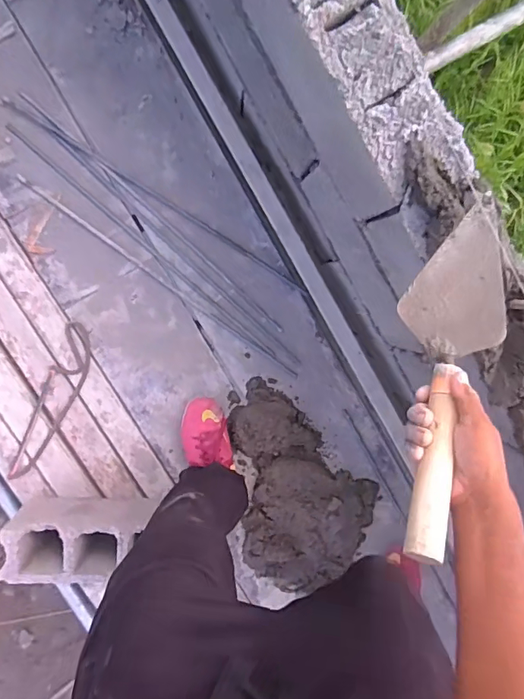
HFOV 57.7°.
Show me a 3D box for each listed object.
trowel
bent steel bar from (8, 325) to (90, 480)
[{"bbox_3d":[0.211,0.023,0.528,0.115,0.080,0.409,20,63,-5],"label":"trowel"},{"bbox_3d":[-0.505,0.131,1.155,0.082,0.012,0.405,24,94,-5],"label":"bent steel bar"}]

